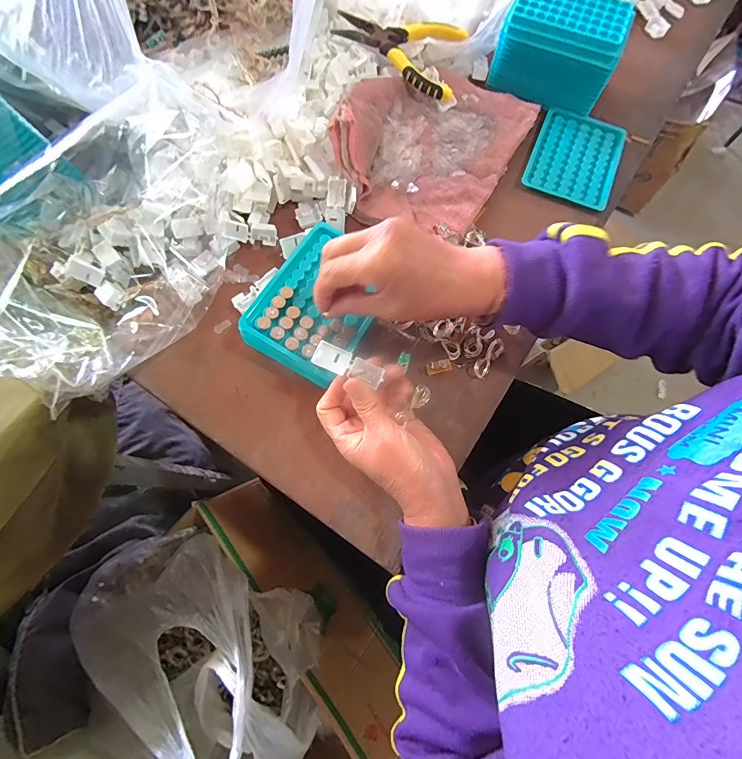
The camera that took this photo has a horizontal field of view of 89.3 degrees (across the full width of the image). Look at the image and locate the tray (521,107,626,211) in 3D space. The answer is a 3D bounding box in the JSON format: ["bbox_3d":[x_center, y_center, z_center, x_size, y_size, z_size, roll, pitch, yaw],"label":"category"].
[{"bbox_3d":[0.238,-0.258,0.437,0.096,0.007,0.124,23,74,5],"label":"tray"}]

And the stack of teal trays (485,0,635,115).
[{"bbox_3d":[0.225,-0.393,0.445,0.135,0.072,0.090,28,74,7],"label":"stack of teal trays"}]

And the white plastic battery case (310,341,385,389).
[{"bbox_3d":[-0.017,-0.012,0.290,0.055,0.006,0.020,20,73,-2],"label":"white plastic battery case"}]

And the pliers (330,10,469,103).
[{"bbox_3d":[0.035,-0.400,0.455,0.152,0.032,0.089,20,73,4],"label":"pliers"}]

